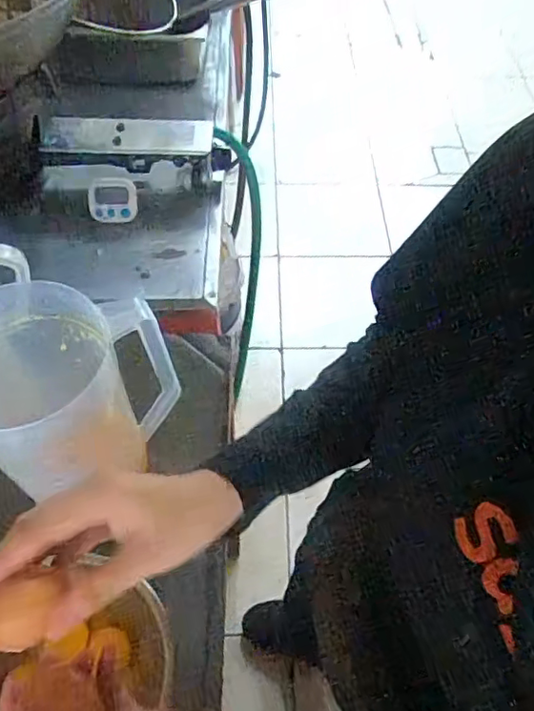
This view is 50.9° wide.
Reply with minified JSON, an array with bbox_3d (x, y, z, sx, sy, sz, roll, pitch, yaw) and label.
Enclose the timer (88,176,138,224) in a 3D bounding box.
[{"bbox_3d":[-0.220,-0.221,0.800,0.068,0.061,0.017,-7,18,-4],"label":"timer"}]

